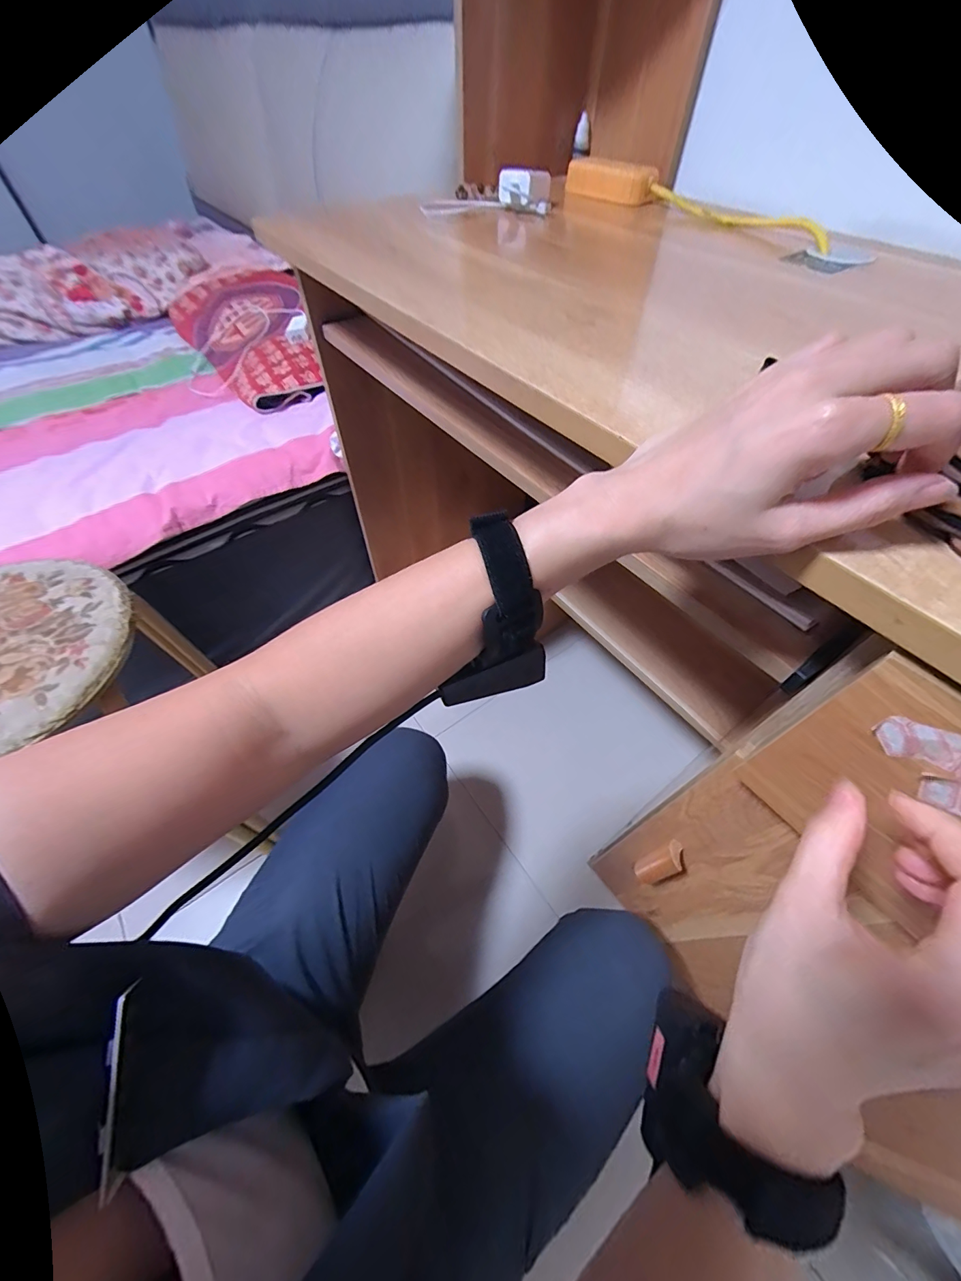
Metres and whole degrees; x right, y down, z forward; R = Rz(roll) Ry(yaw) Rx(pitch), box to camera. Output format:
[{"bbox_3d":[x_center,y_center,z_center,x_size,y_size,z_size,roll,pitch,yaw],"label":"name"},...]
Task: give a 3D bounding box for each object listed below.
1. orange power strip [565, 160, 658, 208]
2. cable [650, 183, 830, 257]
[{"bbox_3d":[0.180,-0.629,0.599,0.060,0.039,0.126,-36,63,-23],"label":"orange power strip"},{"bbox_3d":[0.306,-0.507,0.522,0.030,0.028,0.254,-27,59,-18],"label":"cable"}]

